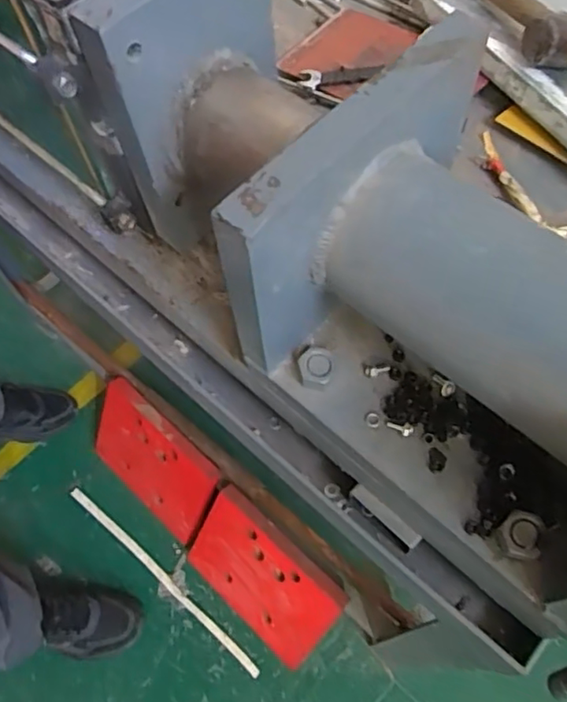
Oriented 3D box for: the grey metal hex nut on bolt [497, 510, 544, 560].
[{"bbox_3d":[0.141,0.110,0.361,0.023,0.013,0.025,20,65,13],"label":"grey metal hex nut on bolt"}]

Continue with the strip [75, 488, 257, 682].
[{"bbox_3d":[-0.230,0.419,1.126,0.488,0.011,0.019,37,70,20],"label":"strip"}]

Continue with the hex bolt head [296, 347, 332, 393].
[{"bbox_3d":[0.022,0.011,0.416,0.025,0.016,0.026,16,64,11],"label":"hex bolt head"}]

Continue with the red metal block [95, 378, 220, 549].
[{"bbox_3d":[-0.249,0.209,1.131,0.277,0.214,0.028,38,36,17],"label":"red metal block"}]

